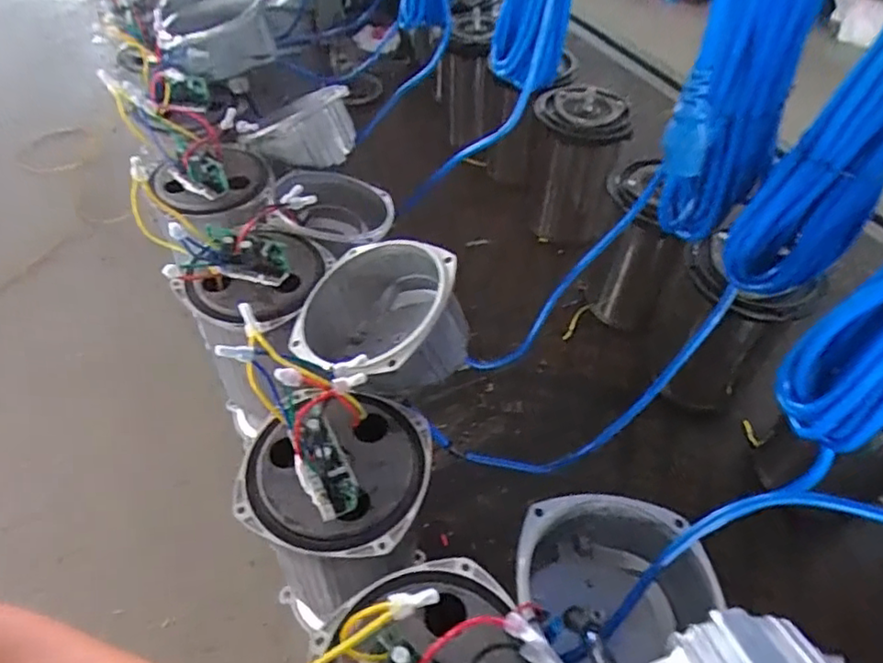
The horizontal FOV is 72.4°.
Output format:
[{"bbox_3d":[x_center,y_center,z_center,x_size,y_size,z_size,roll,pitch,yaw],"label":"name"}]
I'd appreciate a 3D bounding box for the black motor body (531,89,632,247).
[{"bbox_3d":[0.196,-0.241,0.906,0.121,0.204,0.097,-1,49,-3],"label":"black motor body"}]

